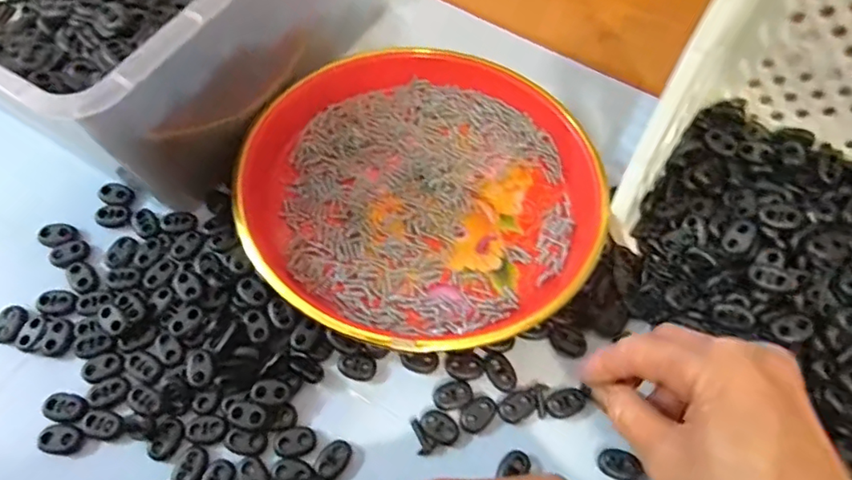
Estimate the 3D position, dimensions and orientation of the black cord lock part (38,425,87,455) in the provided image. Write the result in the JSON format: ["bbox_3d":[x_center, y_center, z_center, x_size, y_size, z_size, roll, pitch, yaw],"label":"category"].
[{"bbox_3d":[-0.191,0.104,0.287,0.020,0.004,0.014,1,63,0],"label":"black cord lock part"}]

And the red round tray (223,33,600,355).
[{"bbox_3d":[0.004,-0.043,0.342,0.210,0.037,0.219,0,63,0],"label":"red round tray"}]

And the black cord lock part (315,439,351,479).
[{"bbox_3d":[-0.049,0.115,0.290,0.014,0.004,0.020,30,67,14],"label":"black cord lock part"}]

